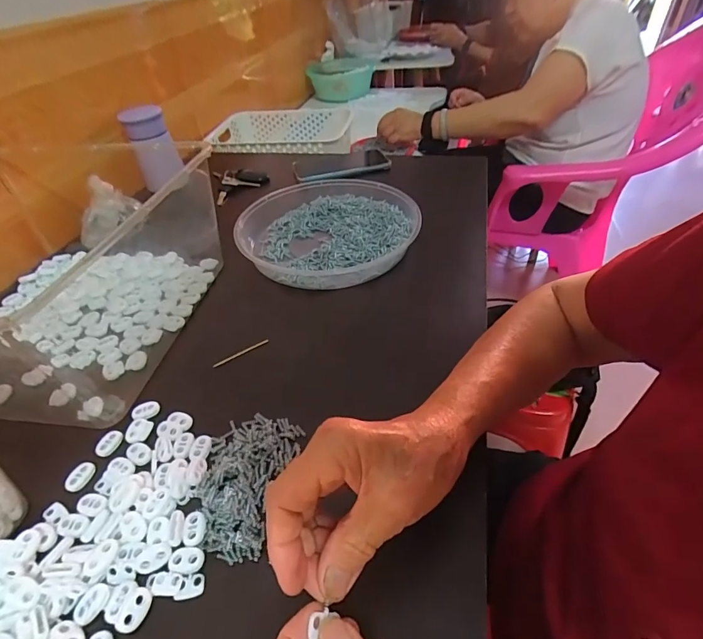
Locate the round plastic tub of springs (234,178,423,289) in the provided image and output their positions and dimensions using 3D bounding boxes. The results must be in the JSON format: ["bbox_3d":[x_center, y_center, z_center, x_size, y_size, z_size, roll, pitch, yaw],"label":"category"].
[{"bbox_3d":[-0.033,-0.129,0.532,0.221,0.048,0.224,-2,43,2],"label":"round plastic tub of springs"}]

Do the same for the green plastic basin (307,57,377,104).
[{"bbox_3d":[-0.034,-0.879,1.463,0.245,0.092,0.306,-3,43,2],"label":"green plastic basin"}]

